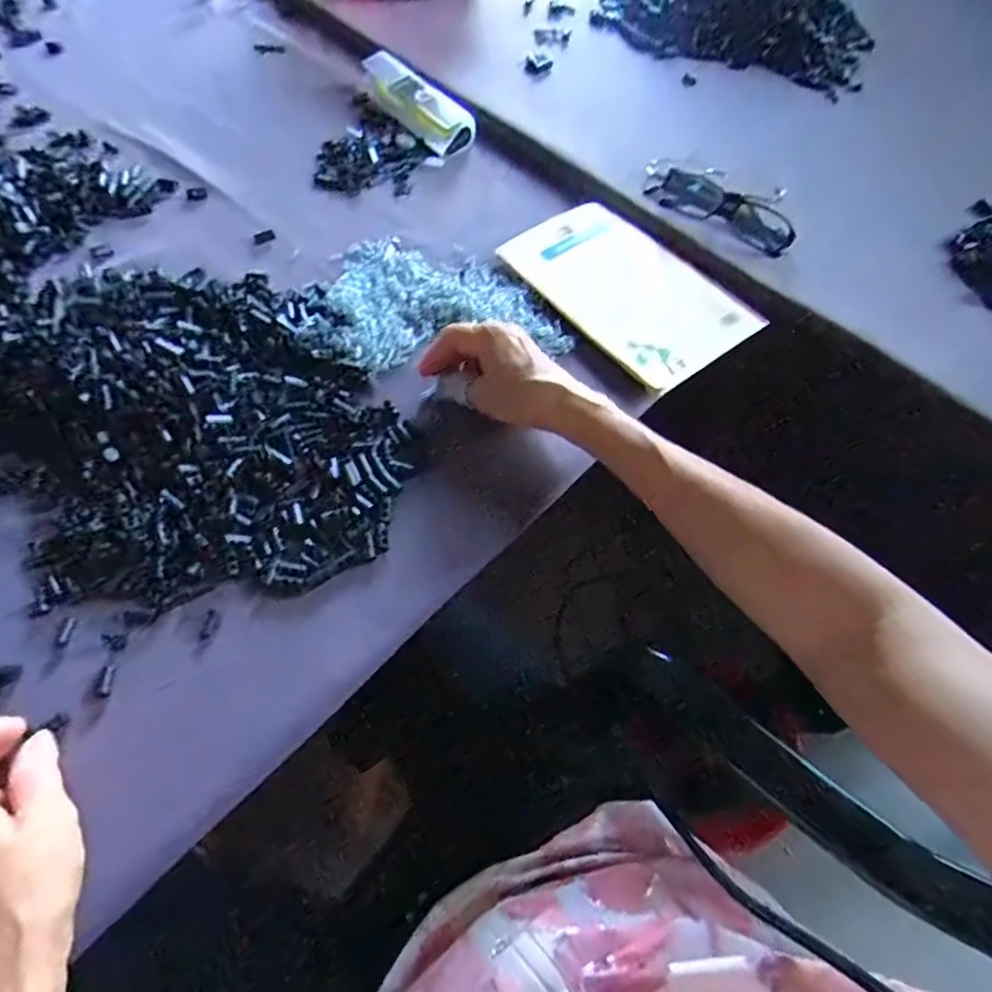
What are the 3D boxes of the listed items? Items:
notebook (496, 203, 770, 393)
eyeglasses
[{"bbox_3d":[0.116,-0.183,0.503,0.135,0.014,0.199,-35,68,-20],"label":"notebook"},{"bbox_3d":[0.215,-0.283,0.550,0.152,0.031,0.062,35,64,15],"label":"eyeglasses"}]

